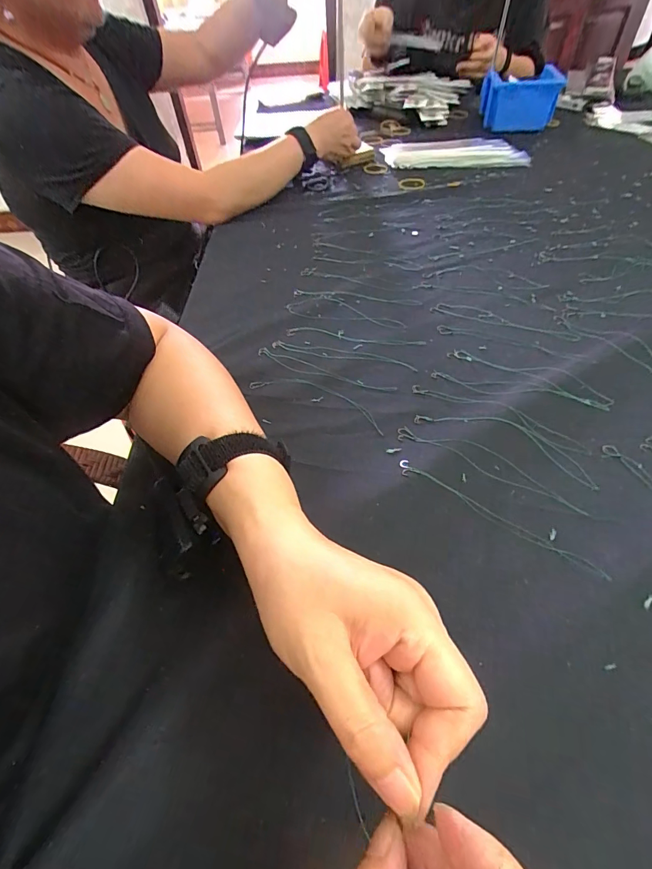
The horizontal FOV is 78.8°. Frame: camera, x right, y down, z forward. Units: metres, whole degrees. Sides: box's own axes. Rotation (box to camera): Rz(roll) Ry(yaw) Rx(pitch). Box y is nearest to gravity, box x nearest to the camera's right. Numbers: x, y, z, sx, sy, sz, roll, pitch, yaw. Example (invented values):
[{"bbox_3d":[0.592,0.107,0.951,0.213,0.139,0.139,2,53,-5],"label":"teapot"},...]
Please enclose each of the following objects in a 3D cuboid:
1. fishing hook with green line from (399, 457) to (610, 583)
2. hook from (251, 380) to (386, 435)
[{"bbox_3d":[0.119,0.056,0.282,0.150,0.009,0.013,29,59,24],"label":"fishing hook with green line"},{"bbox_3d":[-0.006,-0.034,0.374,0.138,0.004,0.031,20,56,20],"label":"hook"}]

